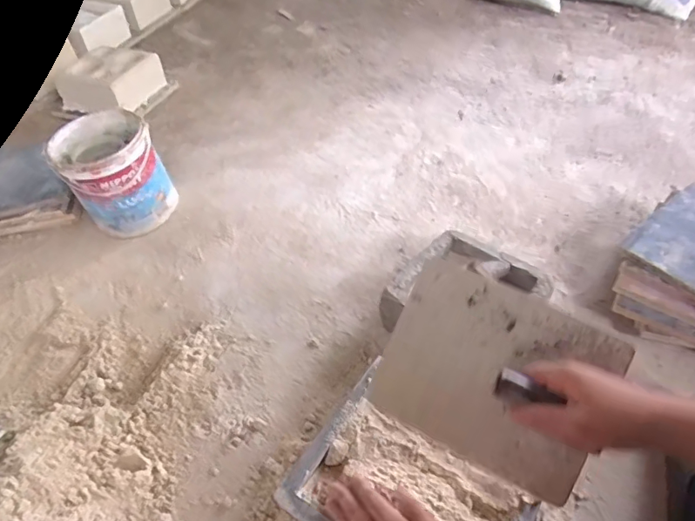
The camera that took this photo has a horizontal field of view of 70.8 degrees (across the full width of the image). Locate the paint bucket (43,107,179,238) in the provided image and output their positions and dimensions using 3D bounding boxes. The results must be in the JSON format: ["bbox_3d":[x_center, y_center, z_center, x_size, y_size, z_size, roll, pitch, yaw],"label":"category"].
[{"bbox_3d":[-0.459,-0.165,0.979,0.168,0.189,0.174,-1,49,2],"label":"paint bucket"}]

